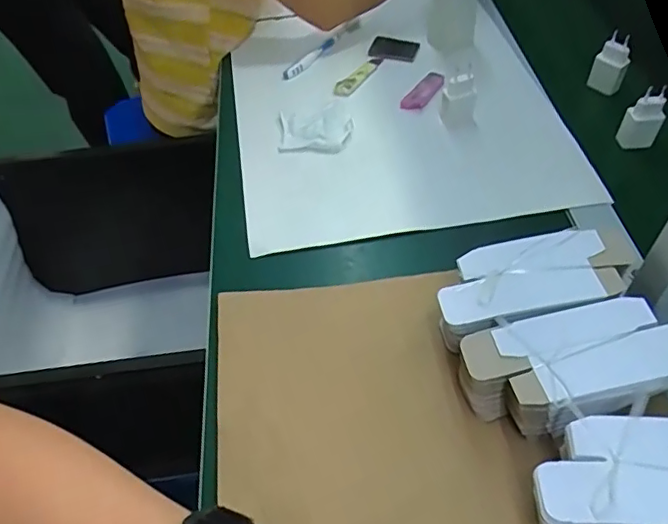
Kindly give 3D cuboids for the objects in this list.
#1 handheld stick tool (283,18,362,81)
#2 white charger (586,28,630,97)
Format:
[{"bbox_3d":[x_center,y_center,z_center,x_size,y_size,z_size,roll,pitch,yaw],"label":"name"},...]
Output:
[{"bbox_3d":[-0.018,-0.328,0.869,0.017,0.014,0.168,32,59,26],"label":"handheld stick tool"},{"bbox_3d":[0.385,-0.278,0.786,0.044,0.080,0.023,16,38,12],"label":"white charger"}]

